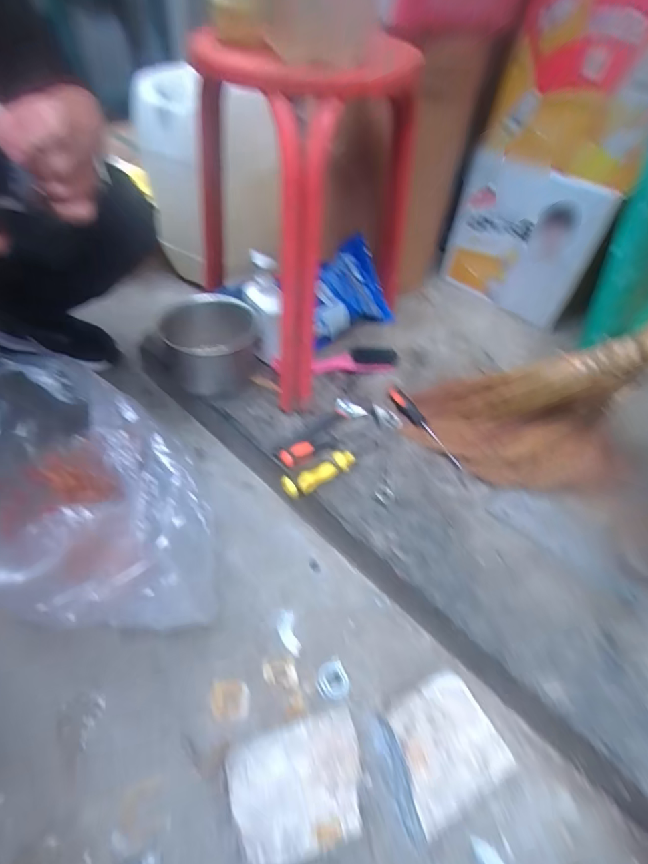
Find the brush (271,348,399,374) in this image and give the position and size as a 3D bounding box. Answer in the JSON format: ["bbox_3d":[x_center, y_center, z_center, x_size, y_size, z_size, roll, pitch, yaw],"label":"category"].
[{"bbox_3d":[0.023,-0.128,0.800,0.230,0.028,0.048,-3,48,-8],"label":"brush"}]

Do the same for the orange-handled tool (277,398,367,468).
[{"bbox_3d":[-0.002,0.000,0.688,0.048,0.023,0.162,34,53,23],"label":"orange-handled tool"}]

